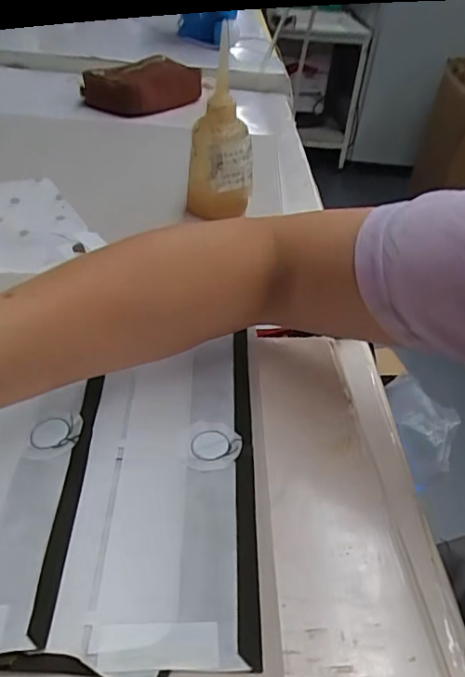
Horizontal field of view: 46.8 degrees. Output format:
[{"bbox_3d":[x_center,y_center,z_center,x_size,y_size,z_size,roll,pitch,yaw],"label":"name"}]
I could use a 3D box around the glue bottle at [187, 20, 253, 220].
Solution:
[{"bbox_3d":[-0.011,-0.215,0.567,0.067,0.166,0.060,1,40,-5],"label":"glue bottle"}]

